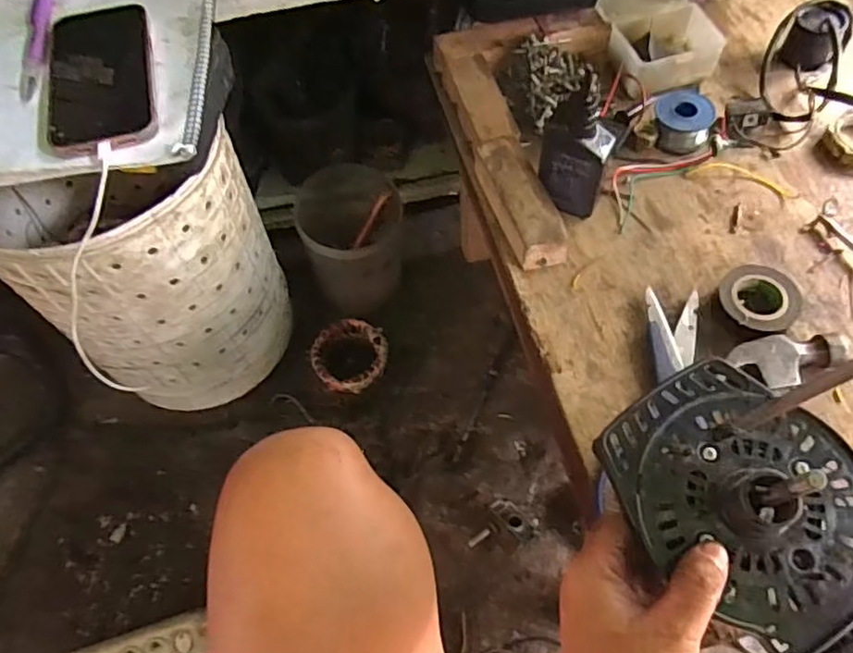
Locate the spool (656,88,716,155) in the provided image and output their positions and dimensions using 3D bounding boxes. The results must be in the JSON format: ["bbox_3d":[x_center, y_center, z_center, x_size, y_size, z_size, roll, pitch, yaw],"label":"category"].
[{"bbox_3d":[0.242,-0.193,0.592,0.052,0.031,0.052,-2,60,3],"label":"spool"}]

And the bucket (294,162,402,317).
[{"bbox_3d":[-0.096,-0.115,0.879,0.132,0.178,0.178,-7,60,0],"label":"bucket"}]

